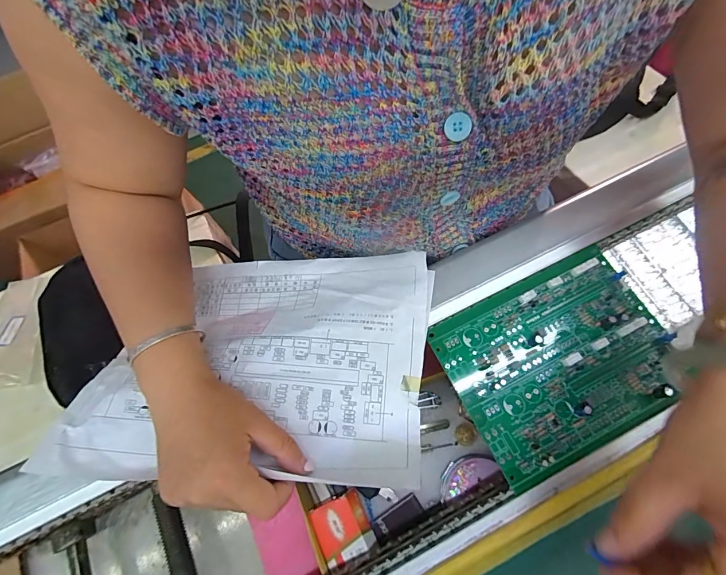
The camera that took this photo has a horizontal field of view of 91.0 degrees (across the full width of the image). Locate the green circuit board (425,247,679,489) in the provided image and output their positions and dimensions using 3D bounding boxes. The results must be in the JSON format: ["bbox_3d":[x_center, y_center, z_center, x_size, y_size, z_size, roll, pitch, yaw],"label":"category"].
[{"bbox_3d":[0.160,0.057,0.292,0.175,0.013,0.130,-24,71,-7],"label":"green circuit board"}]

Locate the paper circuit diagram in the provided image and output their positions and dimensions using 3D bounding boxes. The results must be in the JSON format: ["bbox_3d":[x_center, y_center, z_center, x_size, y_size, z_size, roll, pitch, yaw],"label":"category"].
[{"bbox_3d":[-0.093,0.059,0.312,0.290,0.047,0.187,1,70,2],"label":"paper circuit diagram"}]

